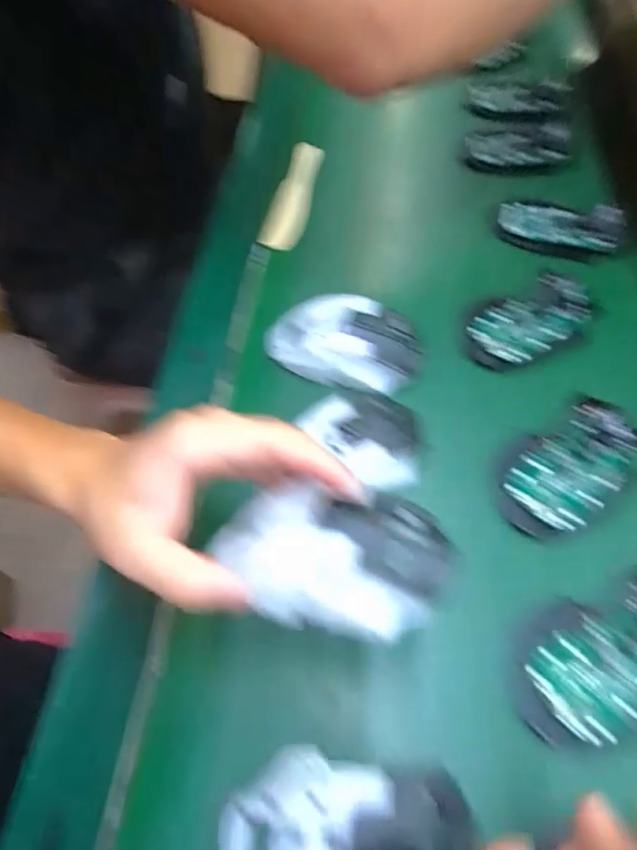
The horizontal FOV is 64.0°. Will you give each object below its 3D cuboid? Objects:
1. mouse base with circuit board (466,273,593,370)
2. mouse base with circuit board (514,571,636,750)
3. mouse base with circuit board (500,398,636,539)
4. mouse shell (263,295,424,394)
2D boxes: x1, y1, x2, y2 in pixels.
[{"bbox_3d":[0.165,-0.083,0.405,0.101,0.017,0.055,-27,62,-12],"label":"mouse base with circuit board"},{"bbox_3d":[0.160,0.125,0.275,0.112,0.017,0.064,-19,60,-8],"label":"mouse base with circuit board"},{"bbox_3d":[0.165,0.028,0.333,0.101,0.021,0.058,-36,64,-17],"label":"mouse base with circuit board"},{"bbox_3d":[0.019,-0.064,0.390,0.116,0.035,0.063,16,61,12],"label":"mouse shell"}]

